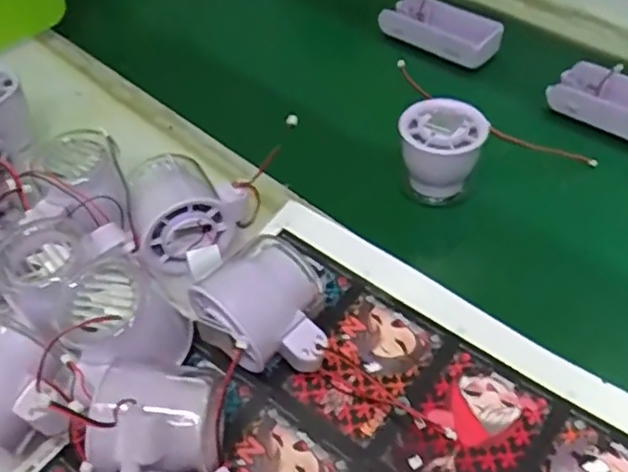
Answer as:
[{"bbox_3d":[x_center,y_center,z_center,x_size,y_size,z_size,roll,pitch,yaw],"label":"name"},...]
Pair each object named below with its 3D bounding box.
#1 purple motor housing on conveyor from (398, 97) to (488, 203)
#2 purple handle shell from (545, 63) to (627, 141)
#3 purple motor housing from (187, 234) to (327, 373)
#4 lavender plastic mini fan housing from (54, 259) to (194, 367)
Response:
[{"bbox_3d":[0.093,-0.055,0.467,0.057,0.074,0.053,-3,48,3],"label":"purple motor housing on conveyor"},{"bbox_3d":[0.244,-0.105,0.501,0.110,0.030,0.049,30,57,28],"label":"purple handle shell"},{"bbox_3d":[-0.025,0.045,0.359,0.062,0.056,0.079,-36,54,-25],"label":"purple motor housing"},{"bbox_3d":[-0.107,0.044,0.354,0.064,0.049,0.056,-21,52,-15],"label":"lavender plastic mini fan housing"}]

